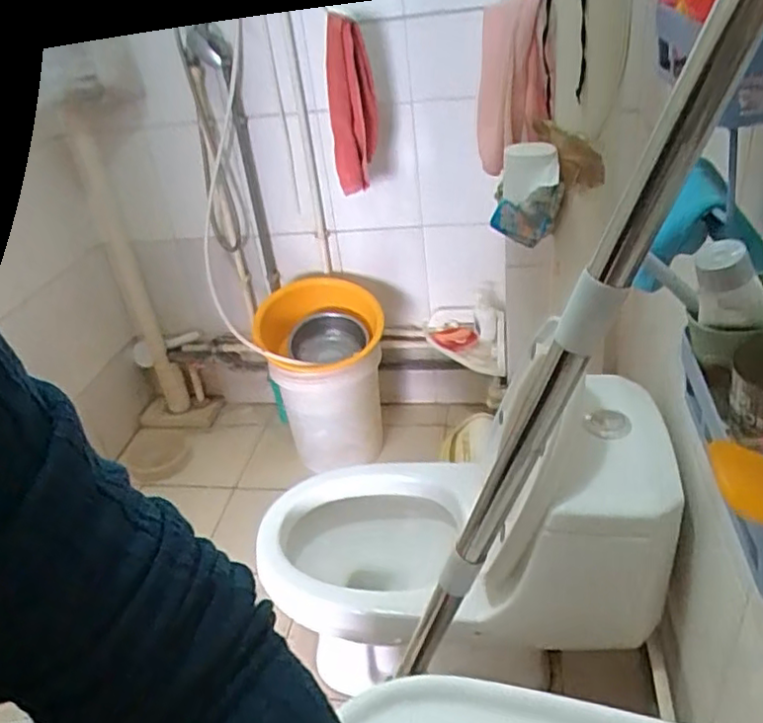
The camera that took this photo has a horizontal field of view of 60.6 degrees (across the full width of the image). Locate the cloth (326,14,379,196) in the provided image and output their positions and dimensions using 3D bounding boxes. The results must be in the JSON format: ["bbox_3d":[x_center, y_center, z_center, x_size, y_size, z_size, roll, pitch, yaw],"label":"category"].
[{"bbox_3d":[-0.066,-0.551,1.440,0.078,0.379,0.146,-16,55,-13],"label":"cloth"}]

